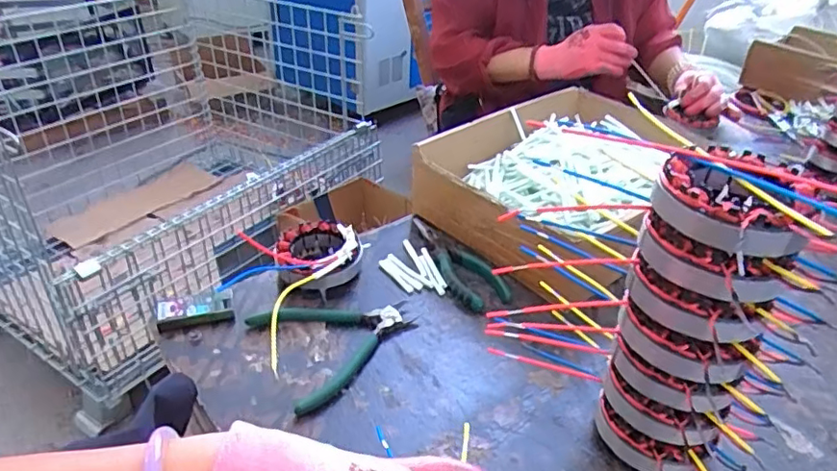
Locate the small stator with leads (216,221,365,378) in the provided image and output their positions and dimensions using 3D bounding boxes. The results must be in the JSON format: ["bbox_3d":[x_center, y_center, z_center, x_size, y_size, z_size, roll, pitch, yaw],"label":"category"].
[{"bbox_3d":[-0.115,0.052,0.552,0.119,0.052,0.207,0,34,-4],"label":"small stator with leads"}]

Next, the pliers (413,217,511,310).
[{"bbox_3d":[0.036,0.025,0.624,0.054,0.014,0.155,-14,37,-24],"label":"pliers"}]

